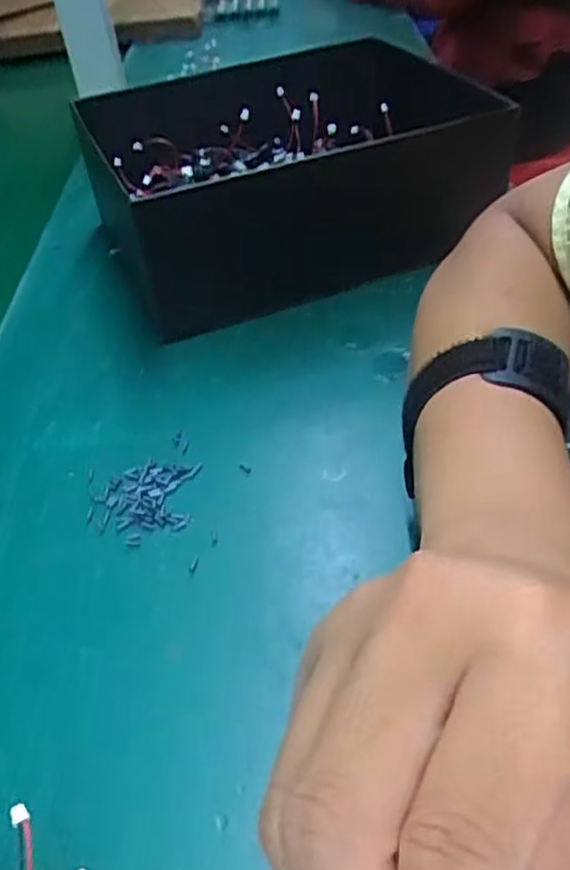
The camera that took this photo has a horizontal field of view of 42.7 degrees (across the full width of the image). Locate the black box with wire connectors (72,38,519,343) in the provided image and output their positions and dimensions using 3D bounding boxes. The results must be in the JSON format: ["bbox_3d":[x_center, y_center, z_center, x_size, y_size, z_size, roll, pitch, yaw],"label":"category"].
[{"bbox_3d":[-0.001,-0.176,0.471,0.224,0.082,0.200,-20,44,-13],"label":"black box with wire connectors"}]

